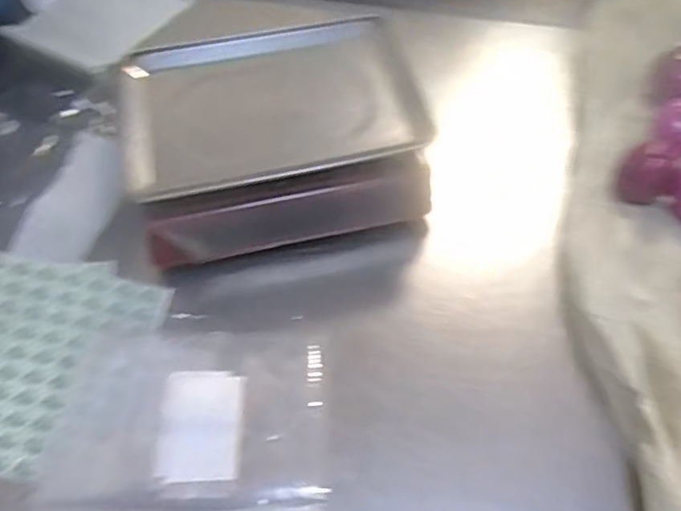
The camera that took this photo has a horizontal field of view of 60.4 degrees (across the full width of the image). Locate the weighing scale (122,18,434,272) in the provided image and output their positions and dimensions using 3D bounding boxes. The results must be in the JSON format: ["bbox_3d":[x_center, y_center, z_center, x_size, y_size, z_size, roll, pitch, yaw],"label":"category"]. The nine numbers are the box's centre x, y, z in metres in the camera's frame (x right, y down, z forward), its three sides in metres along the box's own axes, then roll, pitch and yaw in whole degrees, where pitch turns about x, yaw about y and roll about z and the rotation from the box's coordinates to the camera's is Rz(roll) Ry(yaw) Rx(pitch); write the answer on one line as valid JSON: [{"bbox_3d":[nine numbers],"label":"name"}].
[{"bbox_3d":[-0.074,-0.136,0.687,0.322,0.134,0.242,-13,55,-6],"label":"weighing scale"}]

